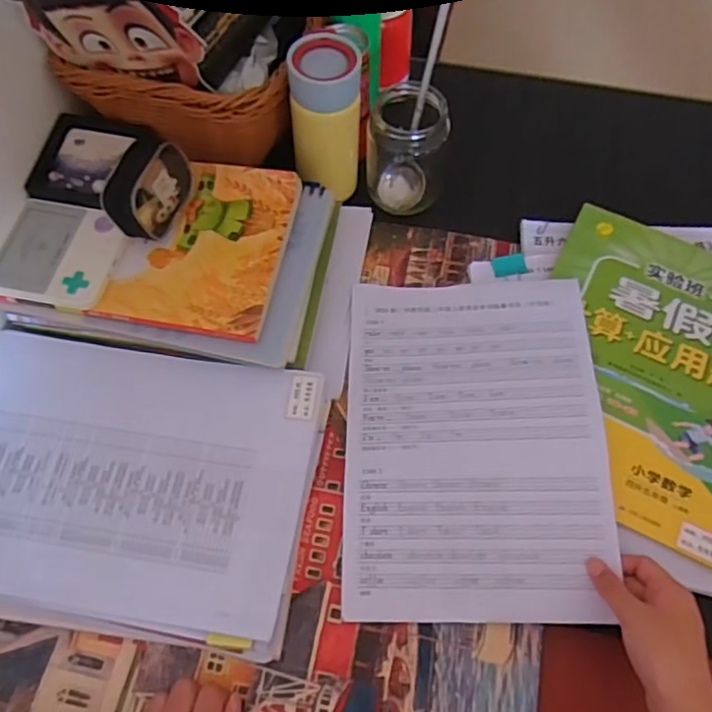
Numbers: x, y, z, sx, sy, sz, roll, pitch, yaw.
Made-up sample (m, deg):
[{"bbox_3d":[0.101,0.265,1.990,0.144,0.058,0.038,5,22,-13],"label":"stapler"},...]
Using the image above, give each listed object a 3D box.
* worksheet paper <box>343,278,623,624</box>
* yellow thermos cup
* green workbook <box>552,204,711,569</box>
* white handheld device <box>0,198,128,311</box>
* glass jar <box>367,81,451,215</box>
[{"bbox_3d":[0.096,0.063,0.517,0.206,0.022,0.291,-2,64,9],"label":"worksheet paper"},{"bbox_3d":[-0.027,-0.225,0.588,0.062,0.136,0.071,2,64,2],"label":"yellow thermos cup"},{"bbox_3d":[0.259,0.009,0.548,0.201,0.013,0.293,24,67,12],"label":"green workbook"},{"bbox_3d":[-0.258,-0.091,0.539,0.100,0.014,0.097,14,65,7],"label":"white handheld device"},{"bbox_3d":[0.051,-0.200,0.613,0.073,0.113,0.067,0,64,1],"label":"glass jar"}]

